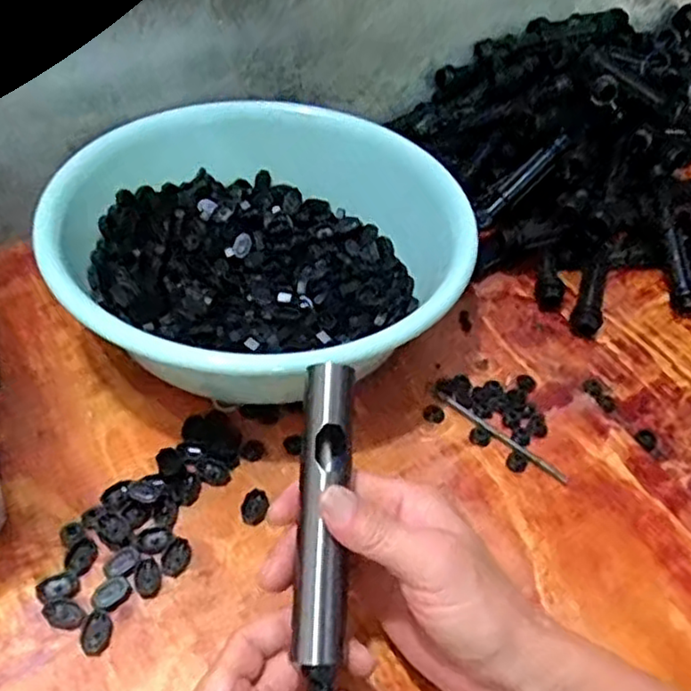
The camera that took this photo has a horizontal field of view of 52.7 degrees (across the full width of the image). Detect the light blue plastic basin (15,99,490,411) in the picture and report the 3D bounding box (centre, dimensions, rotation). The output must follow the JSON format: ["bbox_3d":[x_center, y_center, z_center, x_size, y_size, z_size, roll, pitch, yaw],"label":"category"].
[{"bbox_3d":[-0.065,-0.072,0.539,0.289,0.098,0.272,4,48,-4],"label":"light blue plastic basin"}]

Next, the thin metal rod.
[{"bbox_3d":[0.110,0.062,0.498,0.111,0.004,0.008,37,54,24],"label":"thin metal rod"}]

